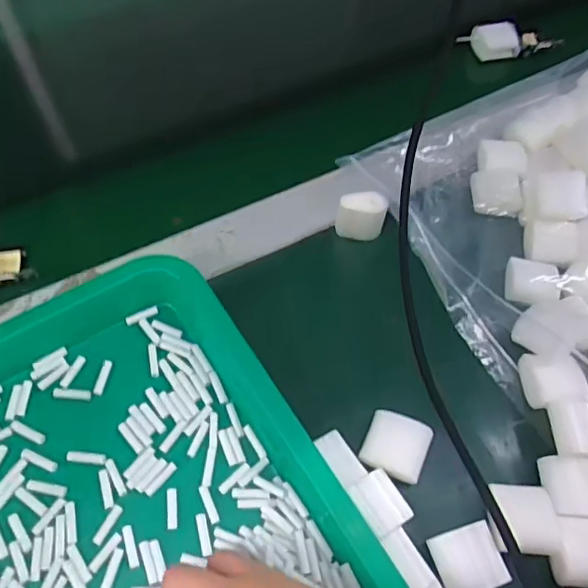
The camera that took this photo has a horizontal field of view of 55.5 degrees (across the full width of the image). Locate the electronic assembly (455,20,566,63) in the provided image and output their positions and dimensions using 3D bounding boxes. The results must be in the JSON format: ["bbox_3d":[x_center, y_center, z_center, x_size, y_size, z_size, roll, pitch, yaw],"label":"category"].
[{"bbox_3d":[0.214,-0.255,0.559,0.087,0.017,0.041,-8,60,-7],"label":"electronic assembly"}]

